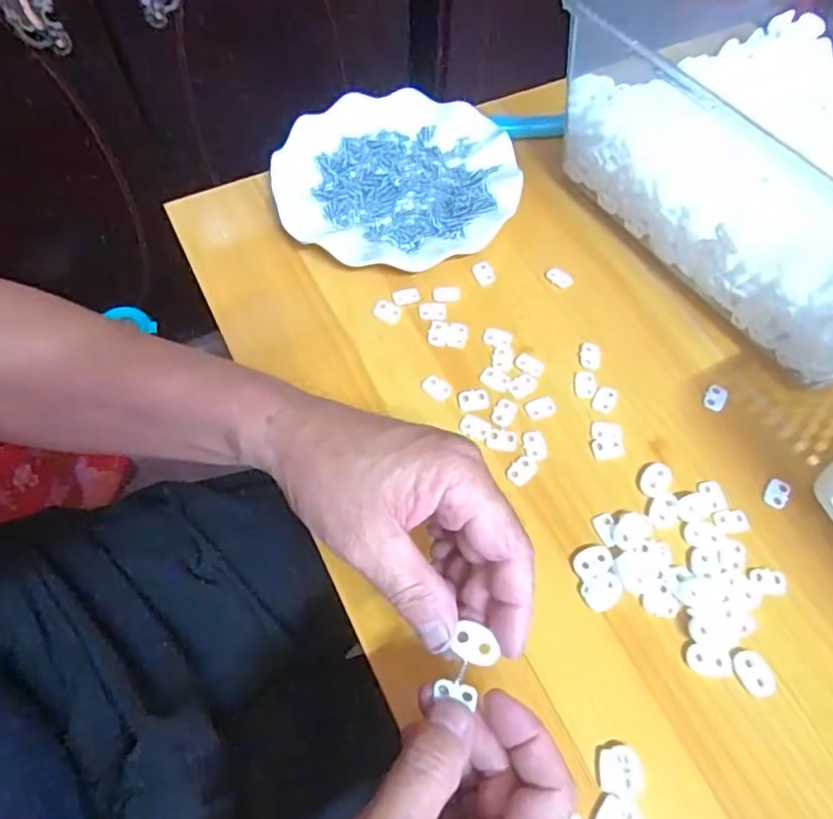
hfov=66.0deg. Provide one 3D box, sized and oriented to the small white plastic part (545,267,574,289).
[{"bbox_3d":[0.104,-0.096,0.467,0.019,0.004,0.012,35,66,16],"label":"small white plastic part"}]

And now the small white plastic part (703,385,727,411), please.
[{"bbox_3d":[0.197,-0.008,0.421,0.013,0.004,0.019,21,62,10],"label":"small white plastic part"}]

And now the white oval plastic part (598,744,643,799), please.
[{"bbox_3d":[0.100,0.176,0.313,0.020,0.004,0.021,0,61,-2],"label":"white oval plastic part"}]

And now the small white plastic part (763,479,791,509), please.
[{"bbox_3d":[0.219,0.050,0.388,0.013,0.004,0.019,31,65,15],"label":"small white plastic part"}]

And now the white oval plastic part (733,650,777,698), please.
[{"bbox_3d":[0.178,0.138,0.336,0.018,0.004,0.023,-12,62,-8],"label":"white oval plastic part"}]

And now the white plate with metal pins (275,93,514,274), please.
[{"bbox_3d":[-0.015,-0.178,0.499,0.180,0.023,0.169,1,61,-1],"label":"white plate with metal pins"}]

